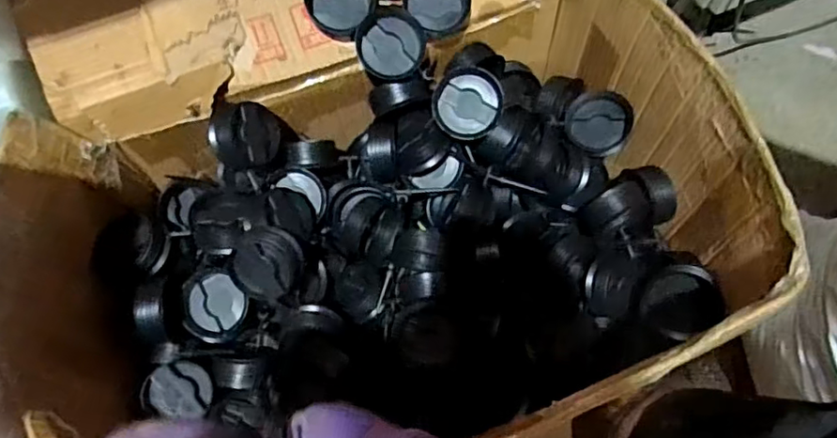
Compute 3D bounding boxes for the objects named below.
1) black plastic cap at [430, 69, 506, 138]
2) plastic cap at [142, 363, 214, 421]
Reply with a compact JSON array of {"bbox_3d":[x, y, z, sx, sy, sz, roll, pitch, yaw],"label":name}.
[{"bbox_3d":[0.055,-0.128,0.648,0.073,0.026,0.075,1,107,15],"label":"black plastic cap"},{"bbox_3d":[-0.251,0.178,0.611,0.067,0.016,0.055,6,50,-19],"label":"plastic cap"}]

